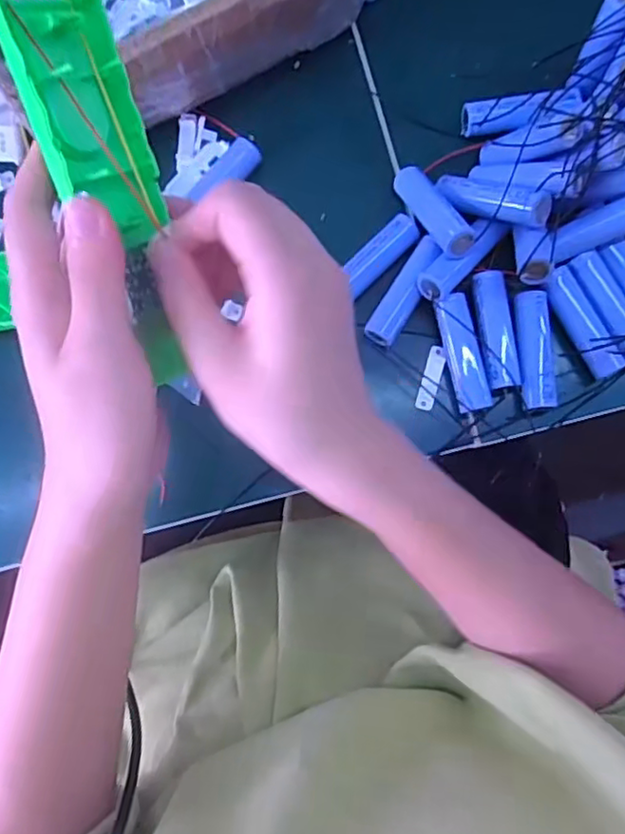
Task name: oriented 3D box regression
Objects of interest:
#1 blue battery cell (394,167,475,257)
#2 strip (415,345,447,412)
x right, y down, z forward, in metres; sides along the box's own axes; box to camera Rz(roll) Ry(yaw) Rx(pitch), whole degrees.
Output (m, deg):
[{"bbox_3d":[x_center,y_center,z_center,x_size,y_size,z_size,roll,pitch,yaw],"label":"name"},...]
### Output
[{"bbox_3d":[0.067,-0.115,0.353,0.017,0.014,0.068,-25,58,-2],"label":"blue battery cell"},{"bbox_3d":[0.067,-0.022,0.360,0.009,0.004,0.037,17,83,4],"label":"strip"}]

